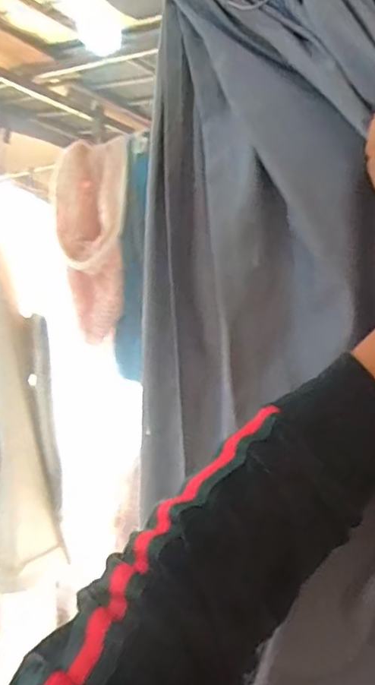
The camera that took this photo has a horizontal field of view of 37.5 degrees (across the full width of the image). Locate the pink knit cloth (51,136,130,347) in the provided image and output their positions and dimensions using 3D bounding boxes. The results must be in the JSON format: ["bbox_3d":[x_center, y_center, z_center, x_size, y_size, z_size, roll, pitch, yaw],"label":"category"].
[{"bbox_3d":[-0.130,-0.140,0.746,0.100,0.265,0.140,-1,4,-11],"label":"pink knit cloth"}]

